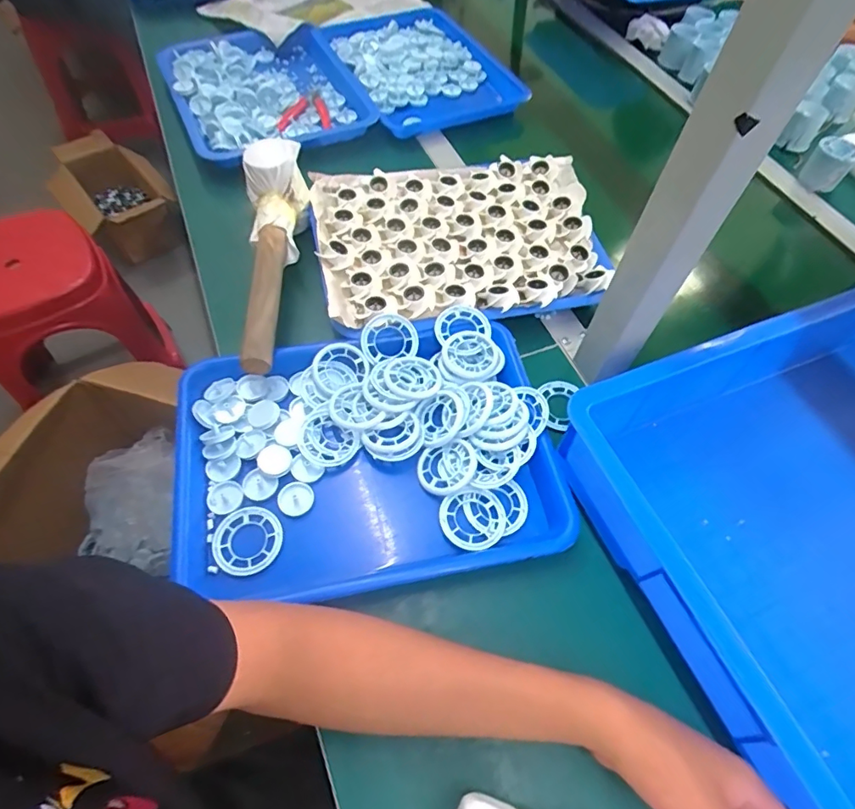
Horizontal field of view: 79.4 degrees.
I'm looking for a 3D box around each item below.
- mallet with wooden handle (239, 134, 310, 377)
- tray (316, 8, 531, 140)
[{"bbox_3d":[-0.161,-0.166,0.543,0.063,0.071,0.274,-6,59,-6],"label":"mallet with wooden handle"},{"bbox_3d":[-0.015,-0.578,0.869,0.248,0.035,0.341,-20,61,-14],"label":"tray"}]

